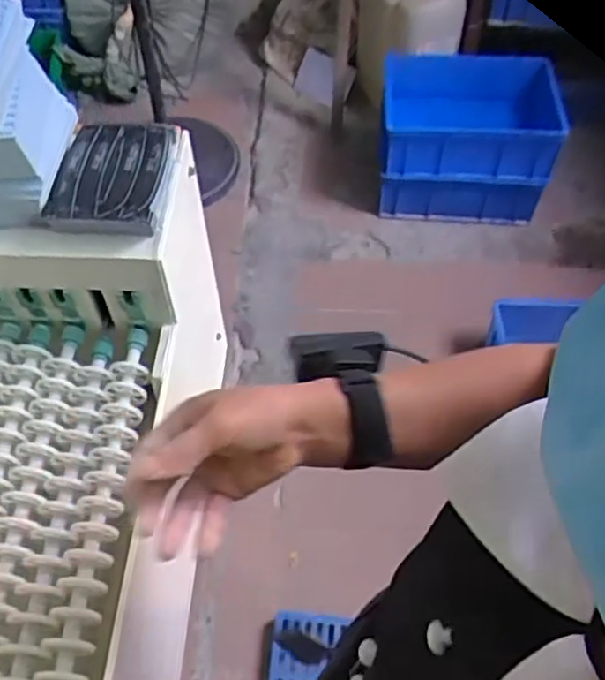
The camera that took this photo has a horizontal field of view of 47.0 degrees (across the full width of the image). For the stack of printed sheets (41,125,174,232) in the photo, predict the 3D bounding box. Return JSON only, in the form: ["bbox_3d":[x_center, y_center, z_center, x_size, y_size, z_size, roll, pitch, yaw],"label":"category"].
[{"bbox_3d":[-0.187,-0.168,0.692,0.104,0.029,0.131,3,55,5],"label":"stack of printed sheets"}]

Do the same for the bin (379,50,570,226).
[{"bbox_3d":[0.424,-0.528,1.822,0.438,0.351,0.257,0,54,1],"label":"bin"}]

